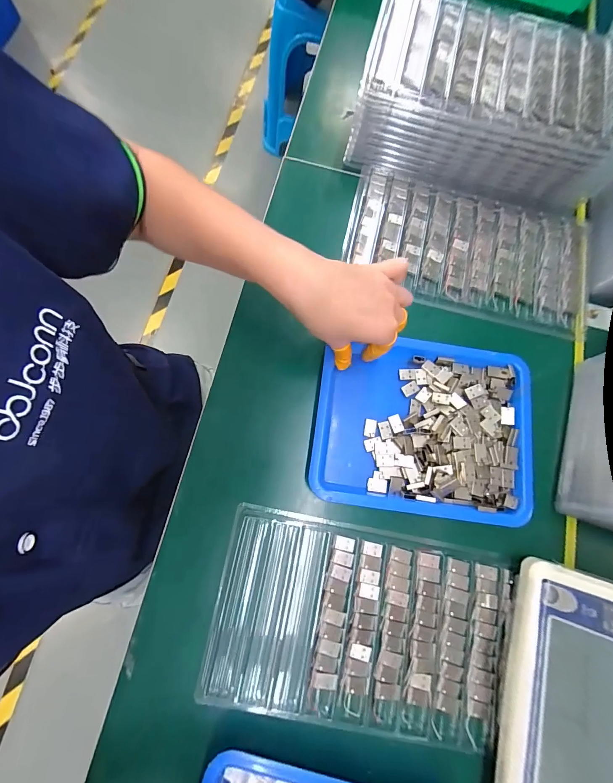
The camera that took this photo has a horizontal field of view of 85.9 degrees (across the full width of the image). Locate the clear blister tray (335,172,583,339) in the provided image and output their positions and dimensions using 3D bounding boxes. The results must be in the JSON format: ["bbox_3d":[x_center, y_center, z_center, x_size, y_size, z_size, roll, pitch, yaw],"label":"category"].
[{"bbox_3d":[0.194,-0.171,0.398,0.286,0.025,0.161,16,76,1],"label":"clear blister tray"}]

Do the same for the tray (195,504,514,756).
[{"bbox_3d":[0.050,0.214,0.301,0.264,0.015,0.163,12,76,0],"label":"tray"}]

